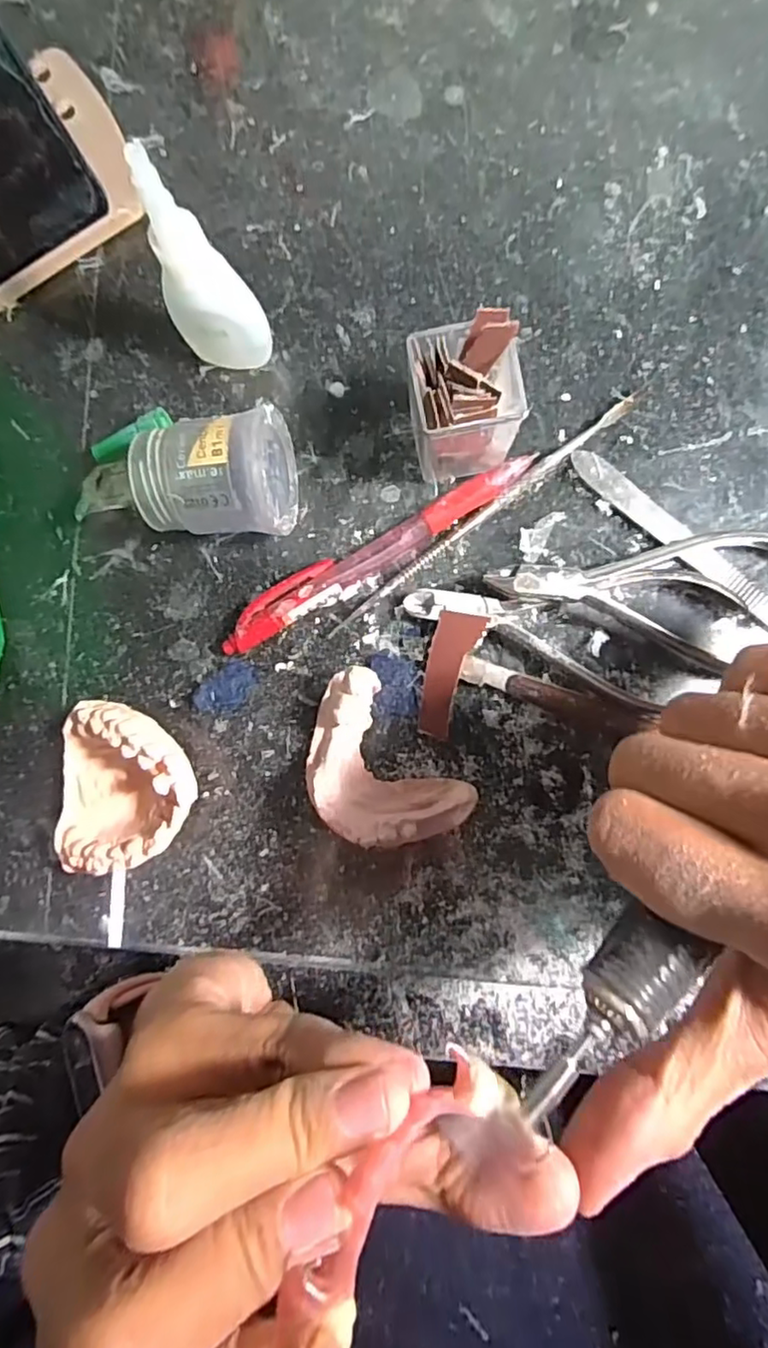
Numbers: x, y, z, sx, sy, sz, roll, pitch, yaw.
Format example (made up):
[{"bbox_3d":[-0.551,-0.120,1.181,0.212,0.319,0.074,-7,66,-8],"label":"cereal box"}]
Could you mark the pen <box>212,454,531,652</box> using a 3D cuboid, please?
[{"bbox_3d":[-0.004,-0.048,0.245,0.133,0.011,0.017,-30,85,2],"label":"pen"}]

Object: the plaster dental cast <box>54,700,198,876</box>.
[{"bbox_3d":[-0.098,0.043,0.238,0.056,0.028,0.061,3,87,4],"label":"plaster dental cast"}]

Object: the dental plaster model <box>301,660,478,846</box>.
[{"bbox_3d":[-0.004,0.036,0.232,0.044,0.026,0.067,-41,85,1],"label":"dental plaster model"}]

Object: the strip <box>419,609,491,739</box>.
[{"bbox_3d":[0.024,0.000,0.240,0.017,0.010,0.047,17,88,5],"label":"strip"}]

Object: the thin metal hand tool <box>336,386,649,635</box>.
[{"bbox_3d":[0.041,-0.064,0.245,0.150,0.006,0.005,-37,85,1],"label":"thin metal hand tool"}]

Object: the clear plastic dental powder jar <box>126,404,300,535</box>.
[{"bbox_3d":[-0.062,-0.071,0.234,0.052,0.044,0.042,-1,87,4],"label":"clear plastic dental powder jar"}]

